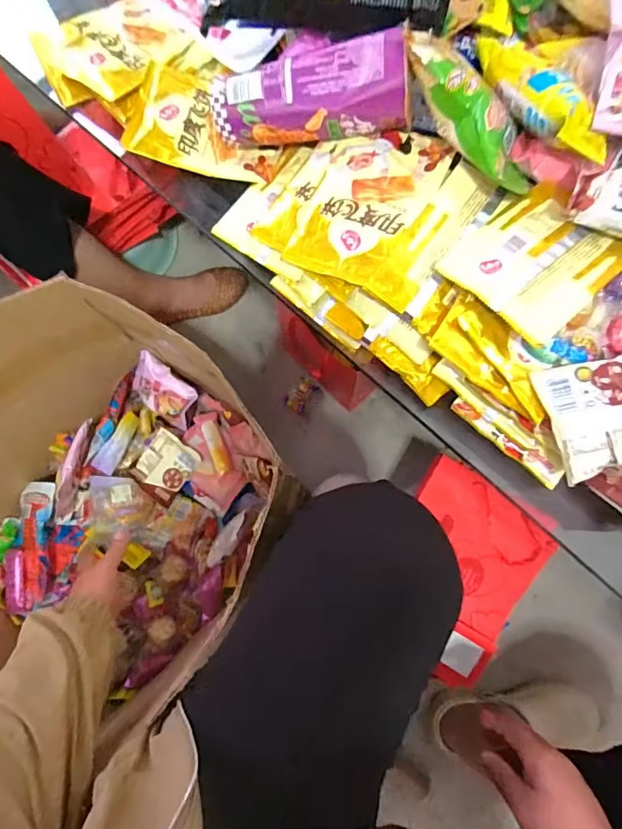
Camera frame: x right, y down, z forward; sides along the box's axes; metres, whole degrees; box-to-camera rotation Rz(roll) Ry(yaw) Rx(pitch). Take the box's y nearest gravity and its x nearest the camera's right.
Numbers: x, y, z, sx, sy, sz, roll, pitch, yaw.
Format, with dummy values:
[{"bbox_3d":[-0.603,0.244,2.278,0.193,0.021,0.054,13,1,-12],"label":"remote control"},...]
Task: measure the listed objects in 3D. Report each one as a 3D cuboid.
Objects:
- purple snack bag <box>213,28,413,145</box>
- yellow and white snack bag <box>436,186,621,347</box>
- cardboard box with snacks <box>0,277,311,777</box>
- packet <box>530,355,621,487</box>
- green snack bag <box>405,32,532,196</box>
[{"bbox_3d":[0.000,-0.279,0.395,0.170,0.058,0.047,1,77,15],"label":"purple snack bag"},{"bbox_3d":[0.178,-0.127,0.359,0.112,0.024,0.125,44,81,10],"label":"yellow and white snack bag"},{"bbox_3d":[-0.312,0.134,0.597,0.470,0.329,0.388,-42,80,-8],"label":"cardboard box with snacks"},{"bbox_3d":[0.234,-0.003,0.341,0.099,0.022,0.086,-13,77,-2],"label":"packet"},{"bbox_3d":[0.131,-0.240,0.370,0.149,0.038,0.057,42,80,-20],"label":"green snack bag"}]

